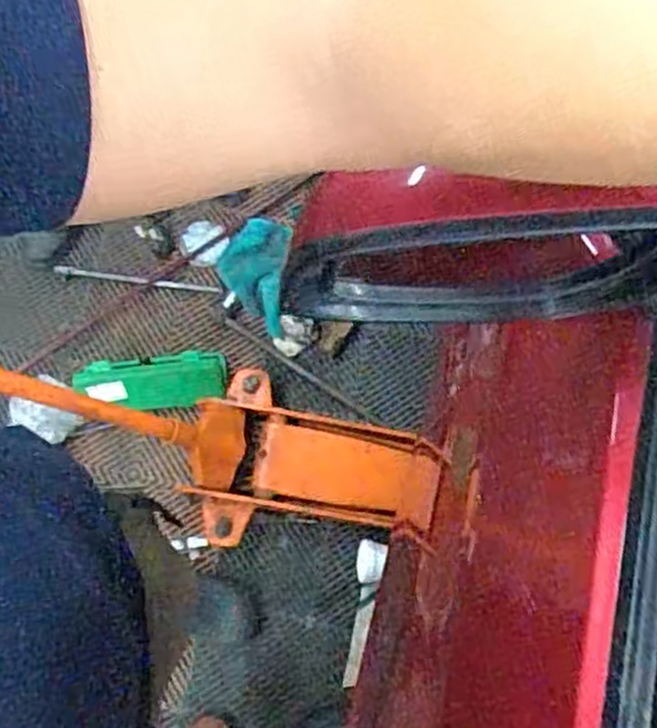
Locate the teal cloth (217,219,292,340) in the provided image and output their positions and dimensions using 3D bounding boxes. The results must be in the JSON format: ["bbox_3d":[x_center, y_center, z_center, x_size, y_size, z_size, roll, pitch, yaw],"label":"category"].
[{"bbox_3d":[-0.156,-0.186,1.577,0.158,0.040,0.245,7,76,2],"label":"teal cloth"}]

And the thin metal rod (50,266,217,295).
[{"bbox_3d":[-0.406,-0.178,1.604,0.353,0.016,0.019,8,76,3],"label":"thin metal rod"}]

